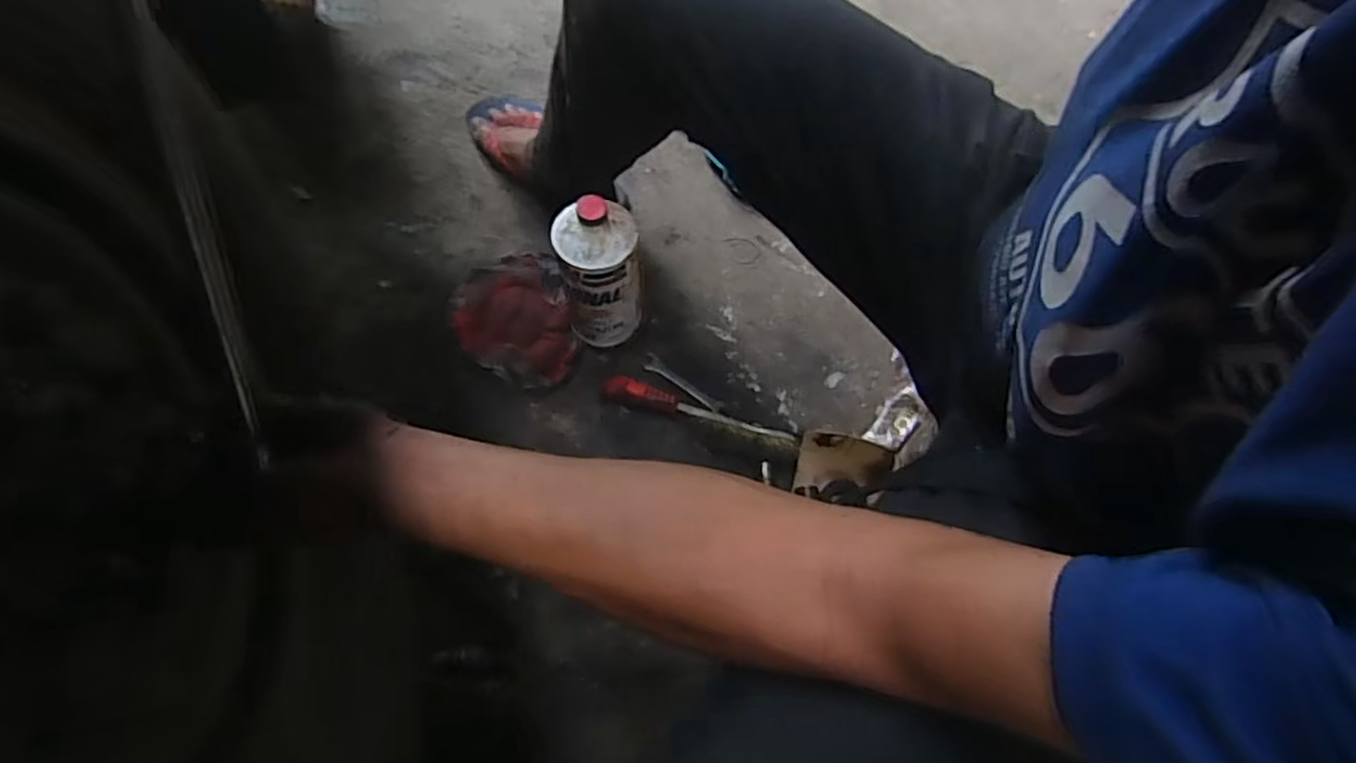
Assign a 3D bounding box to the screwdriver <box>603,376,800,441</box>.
[{"bbox_3d":[0.021,0.031,0.807,0.227,0.022,0.025,17,66,5],"label":"screwdriver"}]

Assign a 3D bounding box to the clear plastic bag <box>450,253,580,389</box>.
[{"bbox_3d":[-0.203,-0.078,0.841,0.139,0.030,0.188,-14,67,-8],"label":"clear plastic bag"}]

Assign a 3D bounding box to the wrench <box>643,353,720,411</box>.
[{"bbox_3d":[0.002,0.003,0.828,0.113,0.004,0.020,37,56,20],"label":"wrench"}]

